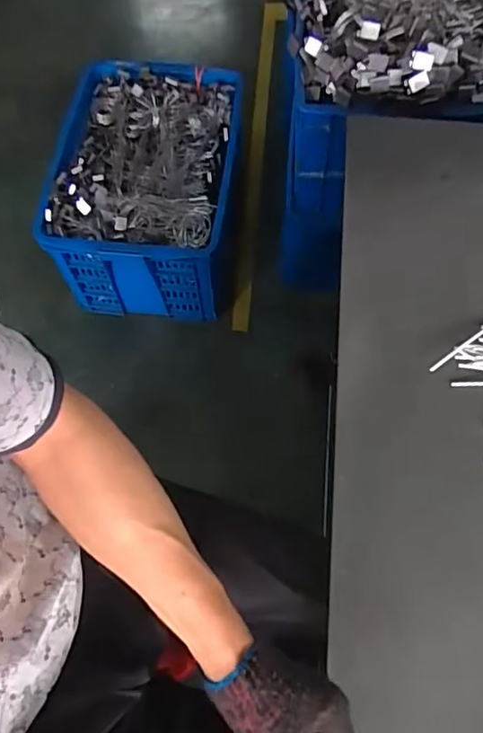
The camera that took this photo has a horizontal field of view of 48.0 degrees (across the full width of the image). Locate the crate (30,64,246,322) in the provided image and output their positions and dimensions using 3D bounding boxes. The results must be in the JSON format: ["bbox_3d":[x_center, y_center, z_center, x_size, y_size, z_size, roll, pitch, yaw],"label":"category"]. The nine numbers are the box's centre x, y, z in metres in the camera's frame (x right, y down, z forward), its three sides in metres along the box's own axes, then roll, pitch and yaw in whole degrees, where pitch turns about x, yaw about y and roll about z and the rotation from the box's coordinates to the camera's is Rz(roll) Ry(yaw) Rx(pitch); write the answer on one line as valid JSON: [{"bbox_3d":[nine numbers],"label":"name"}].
[{"bbox_3d":[-0.259,-0.464,1.491,0.450,0.343,0.564,7,67,4],"label":"crate"}]

